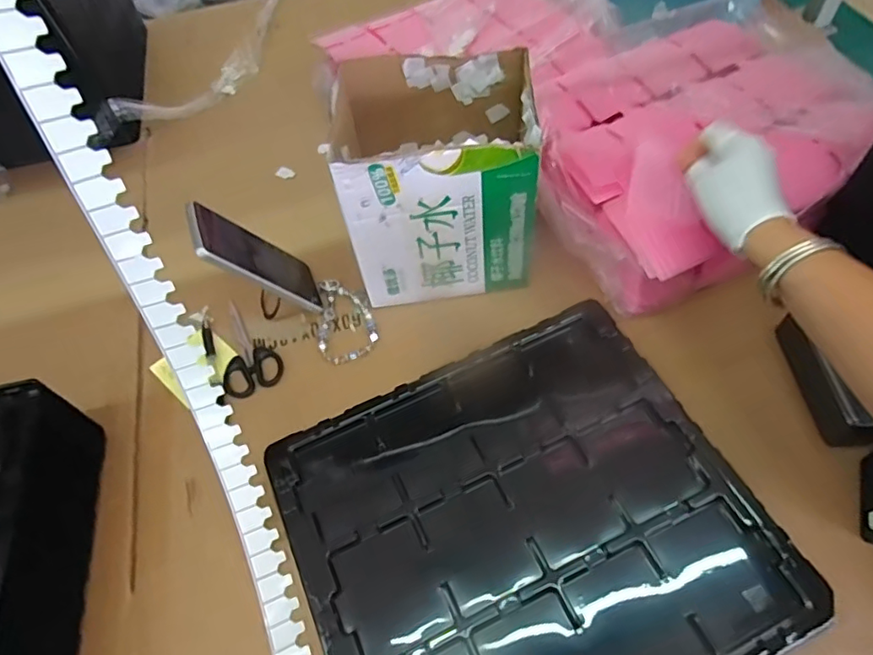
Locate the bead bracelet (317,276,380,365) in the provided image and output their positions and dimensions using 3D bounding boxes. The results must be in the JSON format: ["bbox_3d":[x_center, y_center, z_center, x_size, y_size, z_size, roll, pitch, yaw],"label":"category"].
[{"bbox_3d":[-0.102,-0.011,0.645,0.064,0.009,0.113,-11,56,-4],"label":"bead bracelet"}]

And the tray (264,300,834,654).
[{"bbox_3d":[0.072,0.169,0.494,0.367,0.017,0.332,-22,57,-11],"label":"tray"}]

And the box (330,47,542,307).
[{"bbox_3d":[0.000,-0.149,0.609,0.186,0.204,0.155,-5,57,1],"label":"box"}]

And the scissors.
[{"bbox_3d":[-0.214,0.022,0.637,0.063,0.006,0.122,-24,58,-12],"label":"scissors"}]

